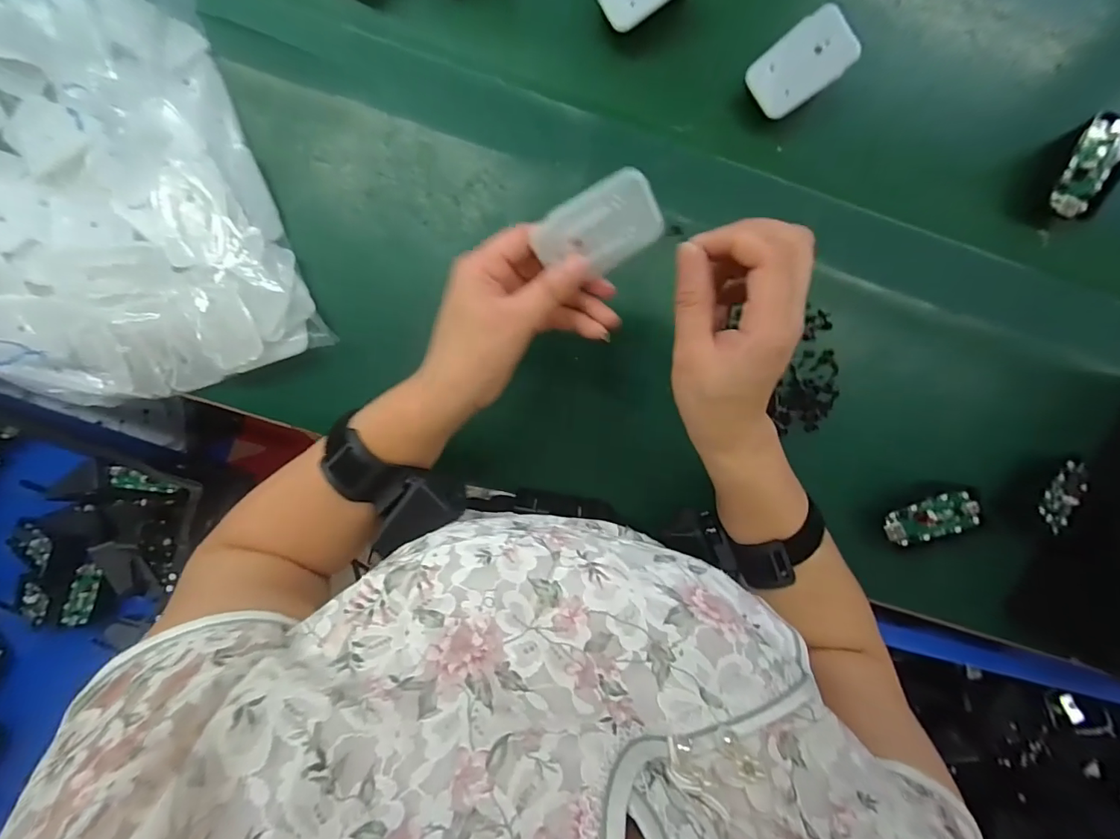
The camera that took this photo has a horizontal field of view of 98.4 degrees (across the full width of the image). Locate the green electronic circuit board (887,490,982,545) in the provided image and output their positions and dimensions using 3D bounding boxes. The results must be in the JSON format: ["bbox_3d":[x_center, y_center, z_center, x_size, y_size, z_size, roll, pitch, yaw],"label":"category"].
[{"bbox_3d":[0.296,0.080,0.385,0.064,0.004,0.033,-22,91,19],"label":"green electronic circuit board"}]

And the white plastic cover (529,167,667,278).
[{"bbox_3d":[0.022,-0.105,0.273,0.068,0.004,0.046,-27,124,17],"label":"white plastic cover"}]

